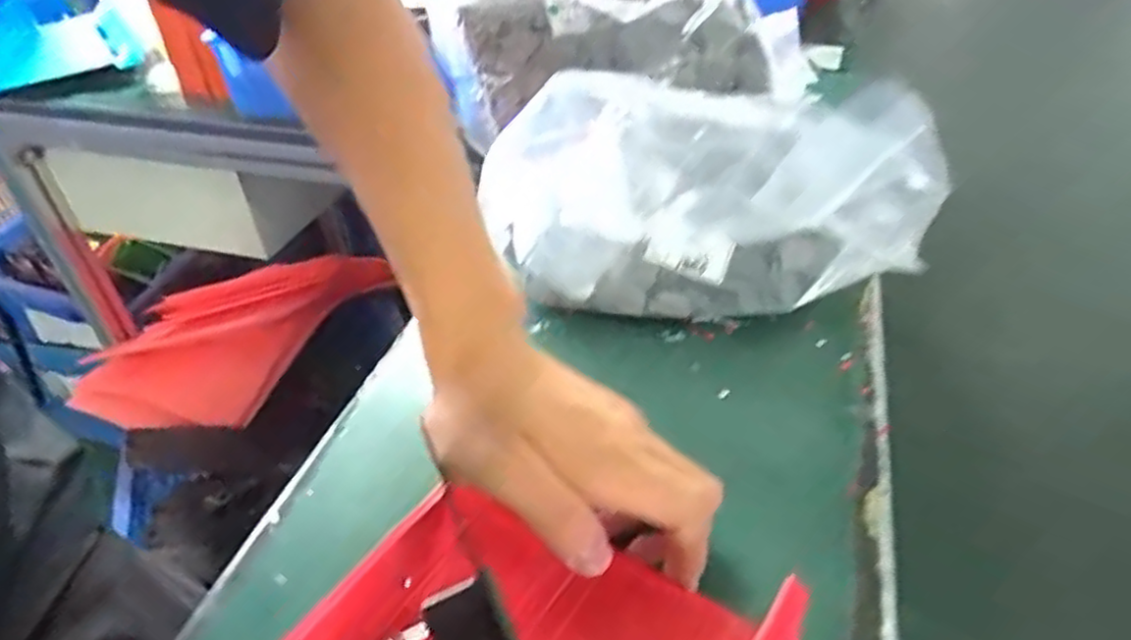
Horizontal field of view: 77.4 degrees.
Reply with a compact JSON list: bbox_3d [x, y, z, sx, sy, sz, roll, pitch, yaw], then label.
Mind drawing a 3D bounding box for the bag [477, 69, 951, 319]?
[{"bbox_3d":[0.064,-0.065,0.394,0.240,0.139,0.083,19,44,26],"label":"bag"}]

